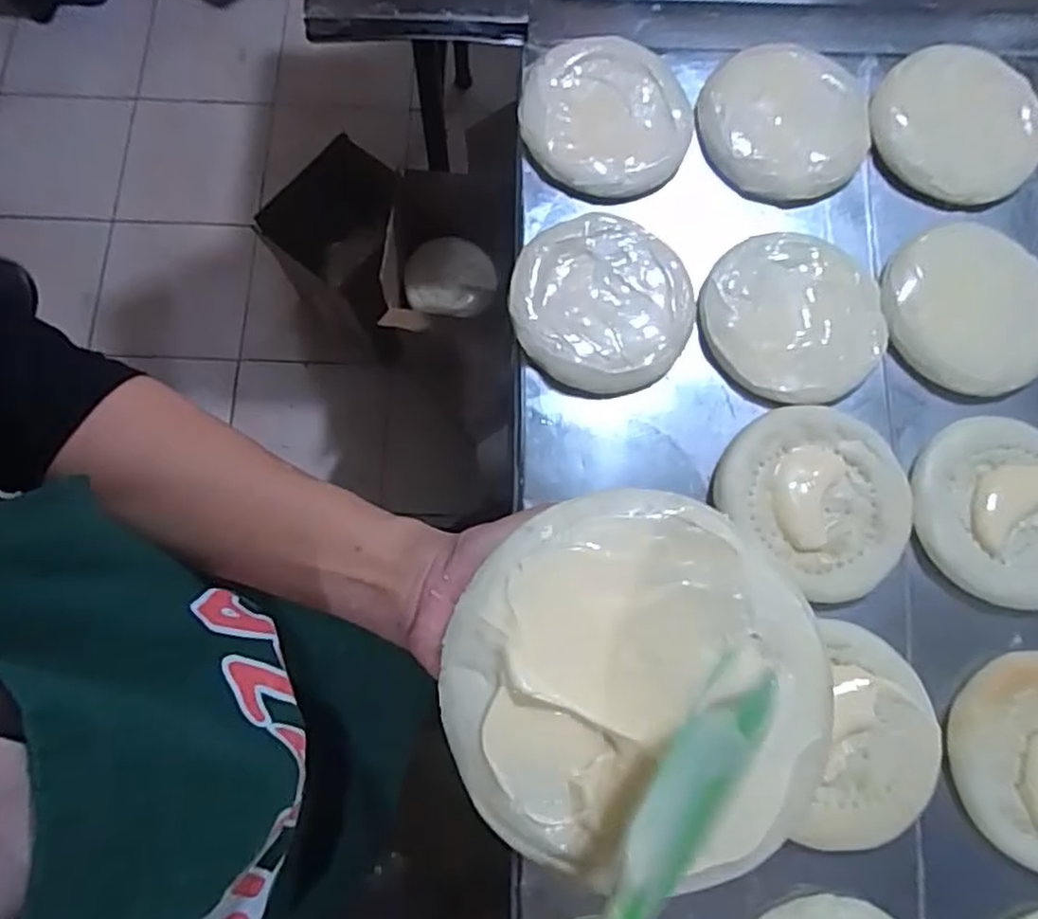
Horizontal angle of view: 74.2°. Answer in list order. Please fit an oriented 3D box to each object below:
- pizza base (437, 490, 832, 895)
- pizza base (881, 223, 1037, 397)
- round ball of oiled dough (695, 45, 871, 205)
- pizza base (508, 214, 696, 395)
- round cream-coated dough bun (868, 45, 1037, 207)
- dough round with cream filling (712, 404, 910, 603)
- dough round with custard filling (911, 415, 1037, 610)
[{"bbox_3d":[0.046,0.085,0.263,0.141,0.016,0.142,0,75,-1],"label":"pizza base"},{"bbox_3d":[0.374,-0.126,0.561,0.140,0.014,0.136,0,75,-1],"label":"pizza base"},{"bbox_3d":[0.235,-0.300,0.602,0.143,0.025,0.152,0,75,-1],"label":"round ball of oiled dough"},{"bbox_3d":[0.069,-0.128,0.556,0.142,0.013,0.146,0,75,-1],"label":"pizza base"},{"bbox_3d":[0.384,-0.294,0.599,0.142,0.032,0.141,0,75,-1],"label":"round cream-coated dough bun"},{"bbox_3d":[0.232,0.026,0.529,0.131,0.009,0.142,0,75,-1],"label":"dough round with cream filling"},{"bbox_3d":[0.382,0.038,0.532,0.140,0.011,0.142,0,75,-1],"label":"dough round with custard filling"}]

